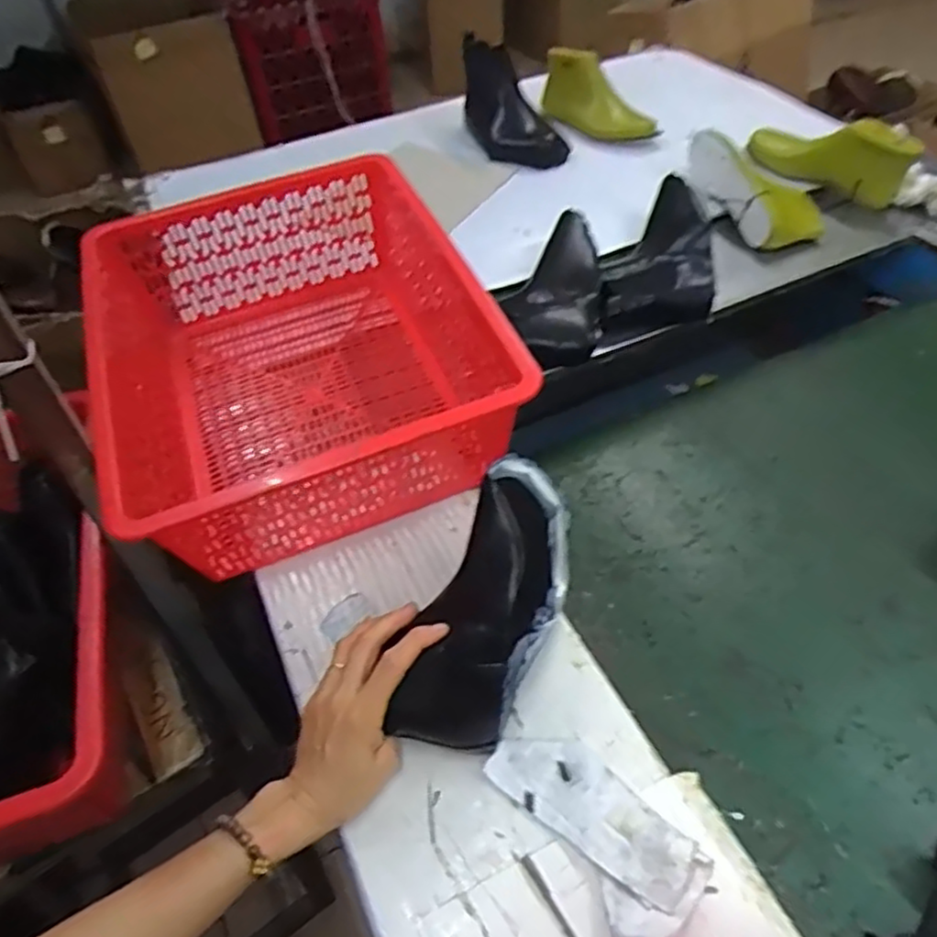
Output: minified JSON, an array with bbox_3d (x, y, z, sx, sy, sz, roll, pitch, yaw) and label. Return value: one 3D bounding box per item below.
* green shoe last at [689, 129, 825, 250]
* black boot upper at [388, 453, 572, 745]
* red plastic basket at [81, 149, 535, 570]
[{"bbox_3d":[0.406,-0.410,1.003,0.143,0.085,0.211,-10,48,-3],"label":"green shoe last"},{"bbox_3d":[0.021,0.105,0.547,0.078,0.099,0.228,16,64,19],"label":"black boot upper"},{"bbox_3d":[-0.183,-0.119,0.748,0.367,0.170,0.469,-19,48,-11],"label":"red plastic basket"}]

